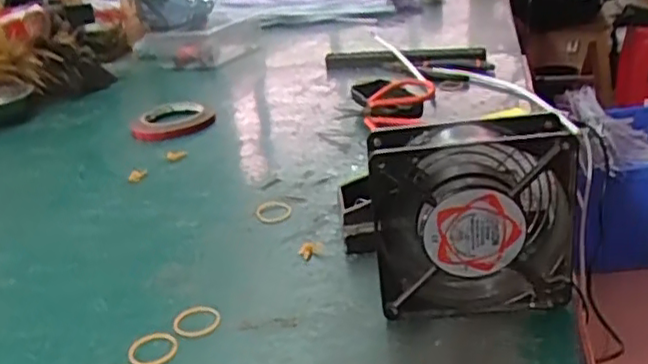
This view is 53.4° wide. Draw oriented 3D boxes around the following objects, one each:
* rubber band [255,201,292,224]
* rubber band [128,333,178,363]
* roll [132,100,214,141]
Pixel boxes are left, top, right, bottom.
[{"bbox_3d":[-0.045,0.027,0.573,0.031,0.005,0.037,-10,24,-6],"label":"rubber band"},{"bbox_3d":[-0.112,0.109,0.421,0.031,0.004,0.034,-15,25,-17],"label":"rubber band"},{"bbox_3d":[-0.195,-0.080,0.832,0.102,0.017,0.102,-12,25,-10],"label":"roll"}]

